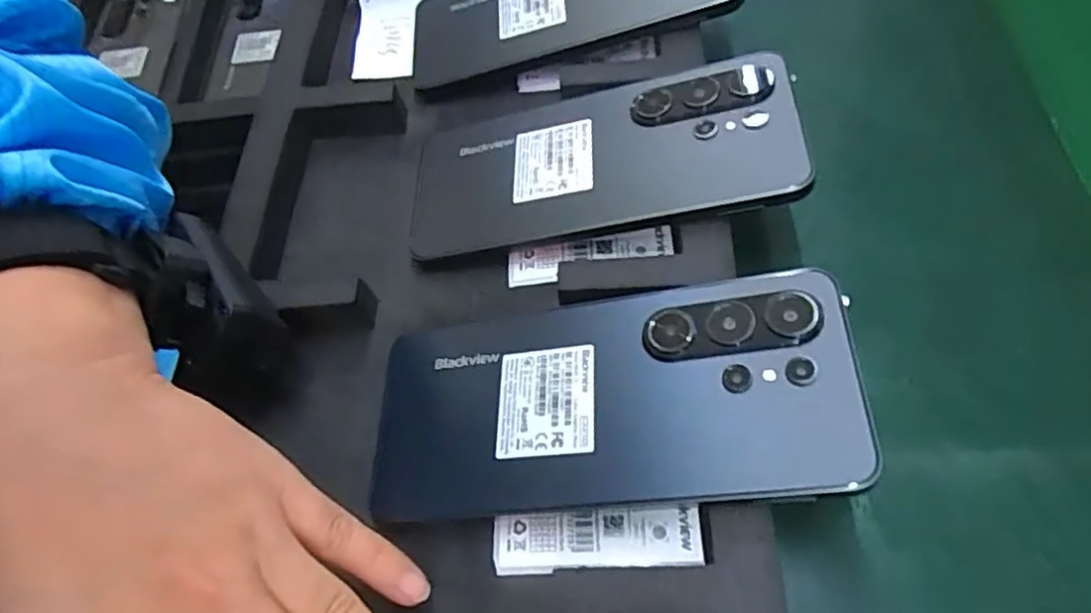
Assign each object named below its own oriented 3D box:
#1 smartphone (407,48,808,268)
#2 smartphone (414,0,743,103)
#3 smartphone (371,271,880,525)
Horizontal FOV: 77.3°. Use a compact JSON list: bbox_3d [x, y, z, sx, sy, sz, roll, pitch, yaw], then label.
[{"bbox_3d":[0.020,-0.064,0.295,0.167,0.010,0.080,-7,58,18],"label":"smartphone"},{"bbox_3d":[0.010,-0.155,0.353,0.167,0.011,0.077,-10,58,15],"label":"smartphone"},{"bbox_3d":[0.018,0.032,0.237,0.166,0.009,0.074,-9,58,16],"label":"smartphone"}]

